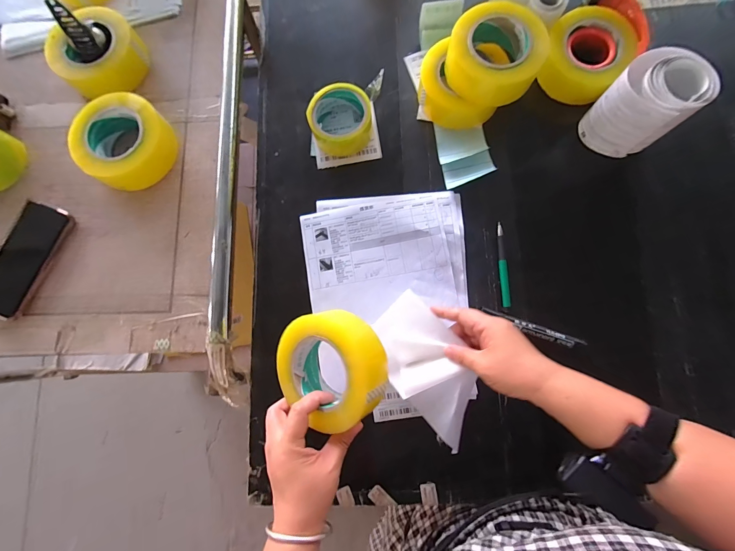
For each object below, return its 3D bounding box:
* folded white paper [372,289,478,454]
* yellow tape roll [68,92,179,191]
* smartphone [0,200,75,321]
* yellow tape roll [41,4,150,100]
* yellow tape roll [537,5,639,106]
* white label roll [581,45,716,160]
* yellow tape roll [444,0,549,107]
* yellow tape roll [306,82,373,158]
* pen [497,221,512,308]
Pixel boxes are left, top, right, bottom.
[{"bbox_3d":[0.076,0.118,0.405,0.089,0.027,0.186,-22,78,-4],"label":"folded white paper"},{"bbox_3d":[-0.346,-0.190,0.458,0.123,0.057,0.129,0,79,0],"label":"yellow tape roll"},{"bbox_3d":[-0.491,-0.025,0.453,0.088,0.014,0.163,18,80,4],"label":"smartphone"},{"bbox_3d":[-0.403,-0.327,0.487,0.123,0.058,0.122,0,79,0],"label":"yellow tape roll"},{"bbox_3d":[0.330,-0.336,0.489,0.120,0.056,0.121,0,79,0],"label":"yellow tape roll"},{"bbox_3d":[0.375,-0.230,0.443,0.096,0.106,0.096,-30,81,-5],"label":"white label roll"},{"bbox_3d":[0.181,-0.314,0.456,0.131,0.063,0.131,1,97,5],"label":"yellow tape roll"},{"bbox_3d":[-0.041,-0.239,0.491,0.093,0.053,0.088,0,79,0],"label":"yellow tape roll"},{"bbox_3d":[0.194,-0.017,0.461,0.012,0.008,0.122,-2,79,0],"label":"pen"}]

